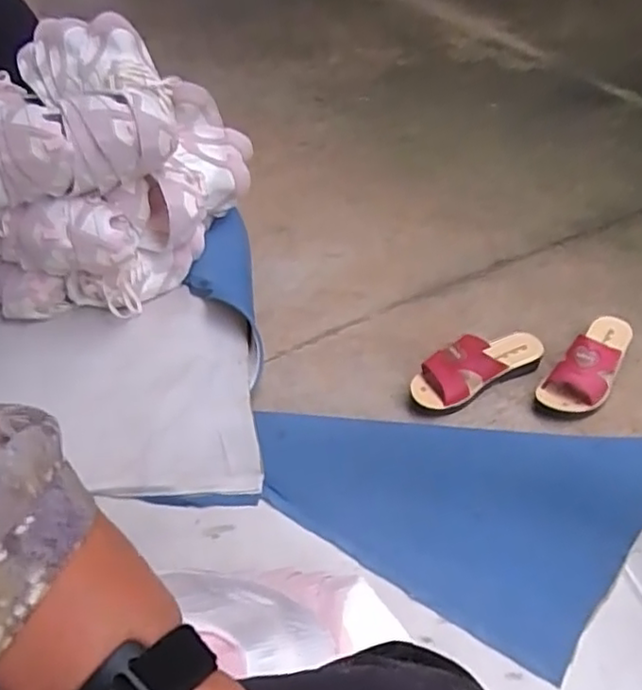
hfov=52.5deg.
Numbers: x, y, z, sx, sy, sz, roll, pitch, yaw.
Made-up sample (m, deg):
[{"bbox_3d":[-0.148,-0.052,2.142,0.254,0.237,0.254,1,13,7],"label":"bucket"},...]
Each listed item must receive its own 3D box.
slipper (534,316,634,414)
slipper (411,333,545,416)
[{"bbox_3d":[0.407,0.017,0.980,0.086,0.068,0.206,26,53,29],"label":"slipper"},{"bbox_3d":[0.235,0.028,0.981,0.215,0.063,0.077,-23,47,-16],"label":"slipper"}]

